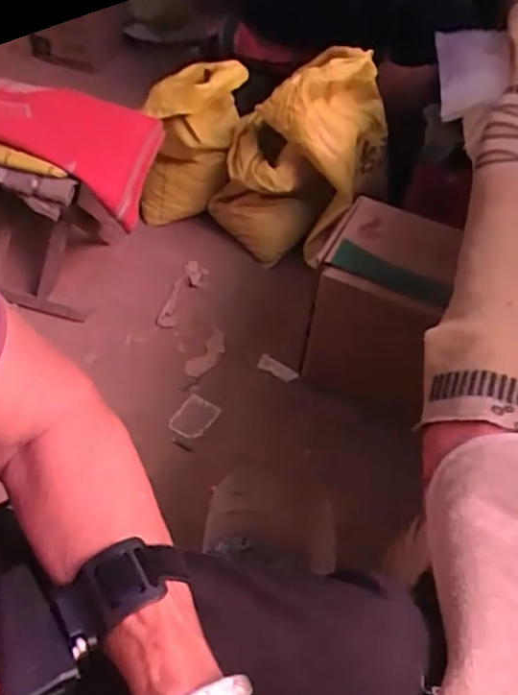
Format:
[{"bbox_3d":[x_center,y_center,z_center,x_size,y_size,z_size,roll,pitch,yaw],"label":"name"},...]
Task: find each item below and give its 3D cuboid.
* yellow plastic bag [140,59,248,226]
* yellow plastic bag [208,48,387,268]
[{"bbox_3d":[-0.138,-0.415,1.212,0.173,0.304,0.195,11,49,3],"label":"yellow plastic bag"},{"bbox_3d":[0.075,-0.371,1.165,0.296,0.359,0.191,25,51,15],"label":"yellow plastic bag"}]

